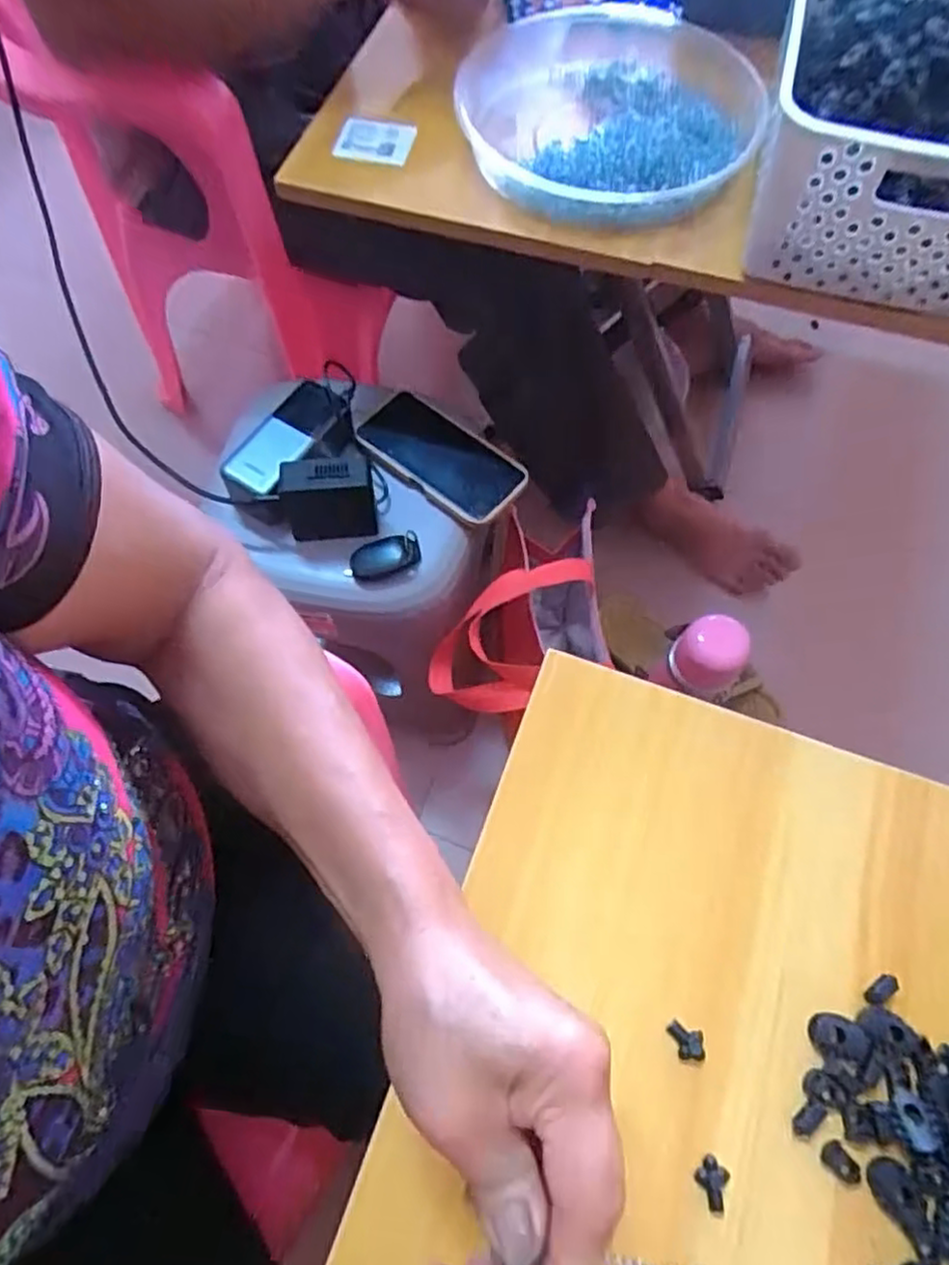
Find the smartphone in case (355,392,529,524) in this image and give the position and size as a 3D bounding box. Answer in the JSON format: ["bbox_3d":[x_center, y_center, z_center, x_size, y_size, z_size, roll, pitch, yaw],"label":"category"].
[{"bbox_3d":[-0.032,-0.170,0.675,0.161,0.019,0.085,33,69,14],"label":"smartphone in case"}]

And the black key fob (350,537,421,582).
[{"bbox_3d":[-0.080,-0.066,0.638,0.063,0.021,0.035,-10,65,-5],"label":"black key fob"}]

